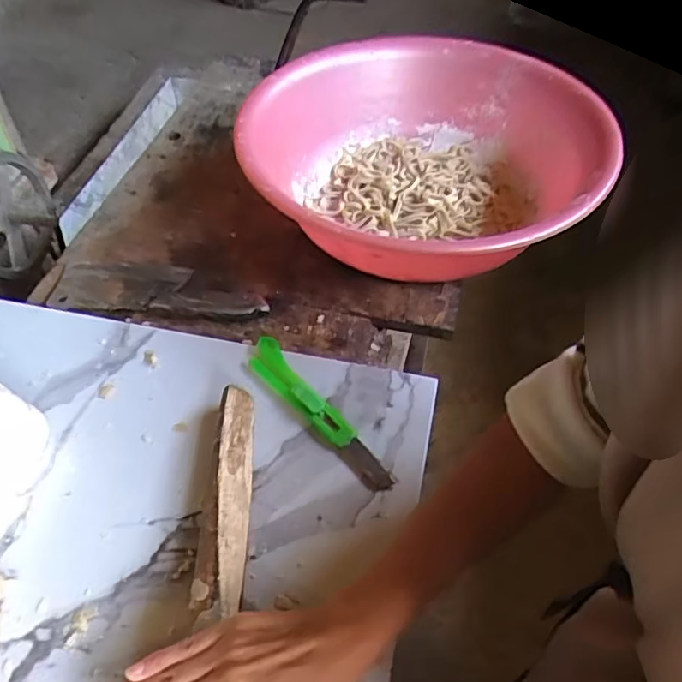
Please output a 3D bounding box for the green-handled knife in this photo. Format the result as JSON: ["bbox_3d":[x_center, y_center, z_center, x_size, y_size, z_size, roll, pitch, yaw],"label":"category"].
[{"bbox_3d":[-0.024,0.060,0.513,0.034,0.024,0.190,-31,56,-25],"label":"green-handled knife"}]

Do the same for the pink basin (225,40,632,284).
[{"bbox_3d":[0.094,-0.205,0.672,0.391,0.137,0.385,0,49,0],"label":"pink basin"}]

